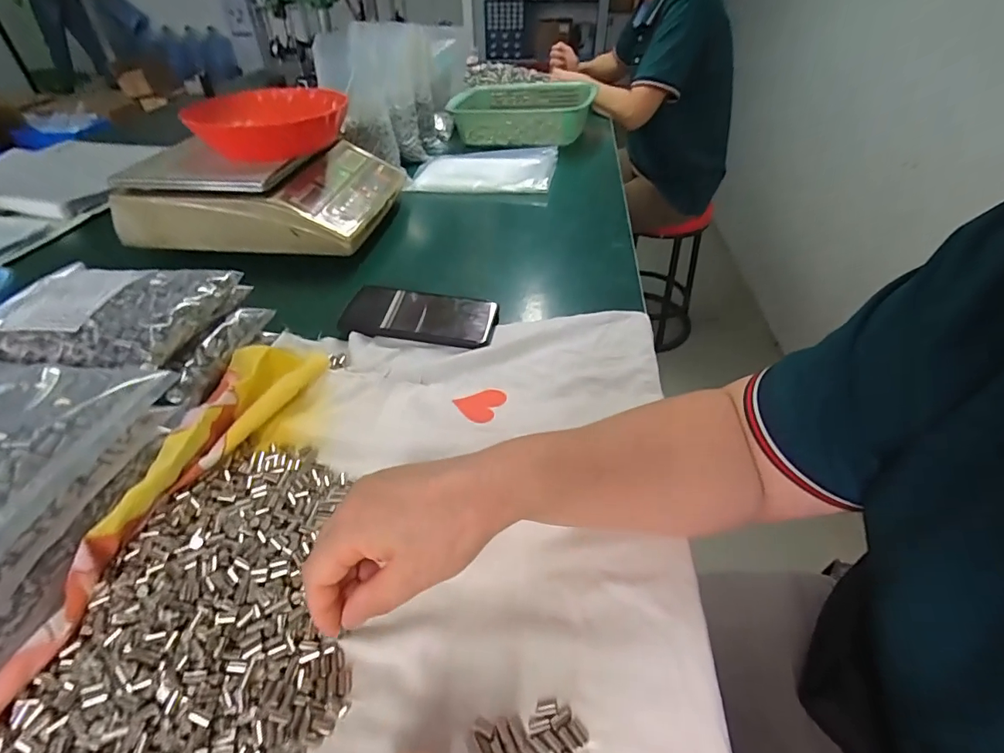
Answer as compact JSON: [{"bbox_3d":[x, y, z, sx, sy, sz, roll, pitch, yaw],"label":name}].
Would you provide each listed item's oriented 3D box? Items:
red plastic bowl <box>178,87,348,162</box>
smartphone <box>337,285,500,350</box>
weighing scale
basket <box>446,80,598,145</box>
[{"bbox_3d":[-0.328,-0.370,0.696,0.195,0.061,0.195,-9,43,-10],"label":"red plastic bowl"},{"bbox_3d":[-0.087,-0.068,0.520,0.159,0.016,0.079,8,43,9],"label":"smartphone"},{"bbox_3d":[-0.339,-0.293,0.718,0.327,0.095,0.281,4,42,5],"label":"weighing scale"},{"bbox_3d":[0.046,-0.582,1.062,0.290,0.098,0.307,11,43,13],"label":"basket"}]

